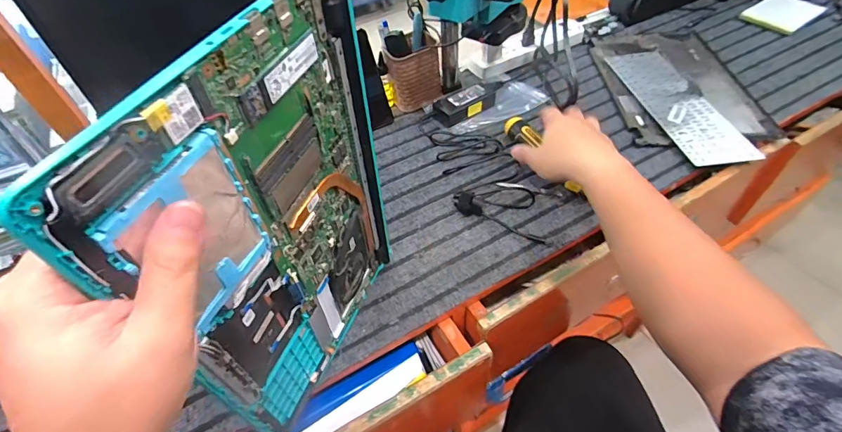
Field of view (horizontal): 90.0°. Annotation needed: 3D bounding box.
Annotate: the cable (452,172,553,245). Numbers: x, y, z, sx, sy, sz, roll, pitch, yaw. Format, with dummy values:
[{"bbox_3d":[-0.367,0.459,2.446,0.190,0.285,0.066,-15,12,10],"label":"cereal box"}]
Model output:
[{"bbox_3d":[0.105,-0.013,0.579,0.106,0.028,0.137,-10,47,-5],"label":"cable"}]

